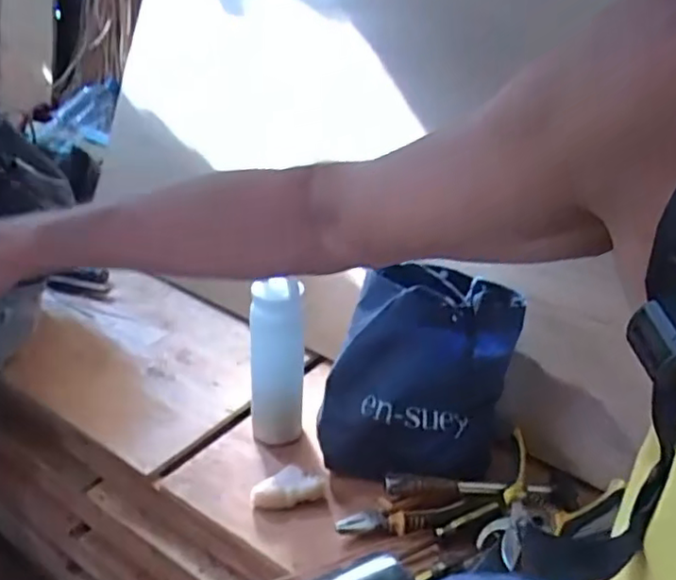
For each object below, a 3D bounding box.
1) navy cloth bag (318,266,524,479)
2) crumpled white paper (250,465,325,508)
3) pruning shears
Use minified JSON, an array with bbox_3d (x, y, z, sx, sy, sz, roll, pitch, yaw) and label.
[{"bbox_3d":[0.101,0.111,0.748,0.227,0.241,0.112,6,28,3],"label":"navy cloth bag"},{"bbox_3d":[-0.061,0.231,0.743,0.087,0.019,0.046,-7,30,-21],"label":"crumpled white paper"},{"bbox_3d":[0.227,0.241,0.709,0.122,0.053,0.162,22,33,29],"label":"pruning shears"}]

